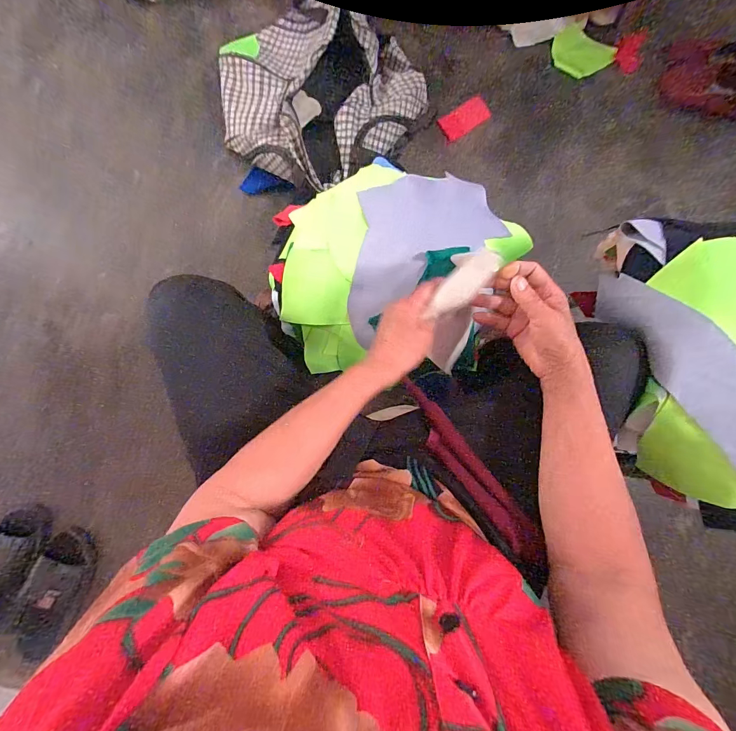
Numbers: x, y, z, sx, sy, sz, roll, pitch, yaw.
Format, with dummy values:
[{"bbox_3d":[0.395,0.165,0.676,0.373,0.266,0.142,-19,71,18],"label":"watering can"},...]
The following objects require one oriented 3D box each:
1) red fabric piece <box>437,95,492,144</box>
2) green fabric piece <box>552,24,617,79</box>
[{"bbox_3d":[0.247,-0.628,0.926,0.129,0.011,0.067,-34,85,-1],"label":"red fabric piece"},{"bbox_3d":[0.547,-0.803,0.939,0.150,0.020,0.107,38,87,4],"label":"green fabric piece"}]

